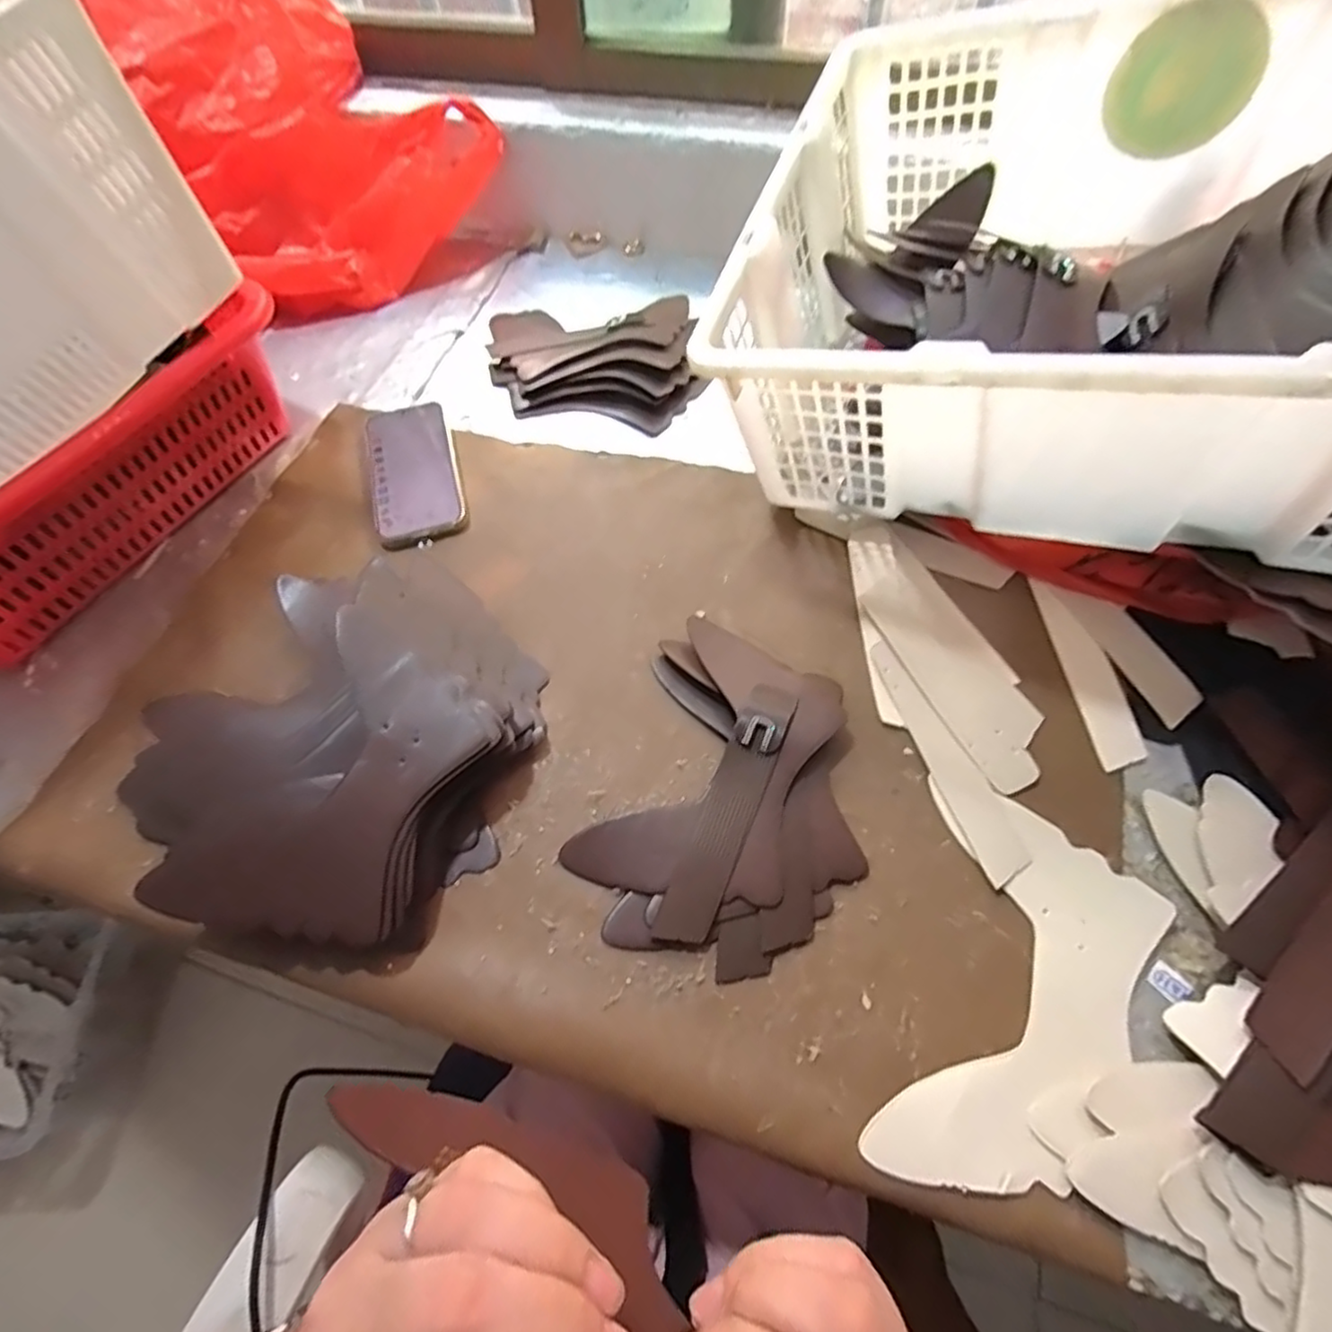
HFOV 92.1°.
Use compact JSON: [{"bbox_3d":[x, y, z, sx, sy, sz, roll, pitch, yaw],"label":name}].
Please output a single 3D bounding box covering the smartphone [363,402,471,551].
[{"bbox_3d":[-0.224,-0.174,0.568,0.080,0.017,0.164,-16,61,-7],"label":"smartphone"}]

